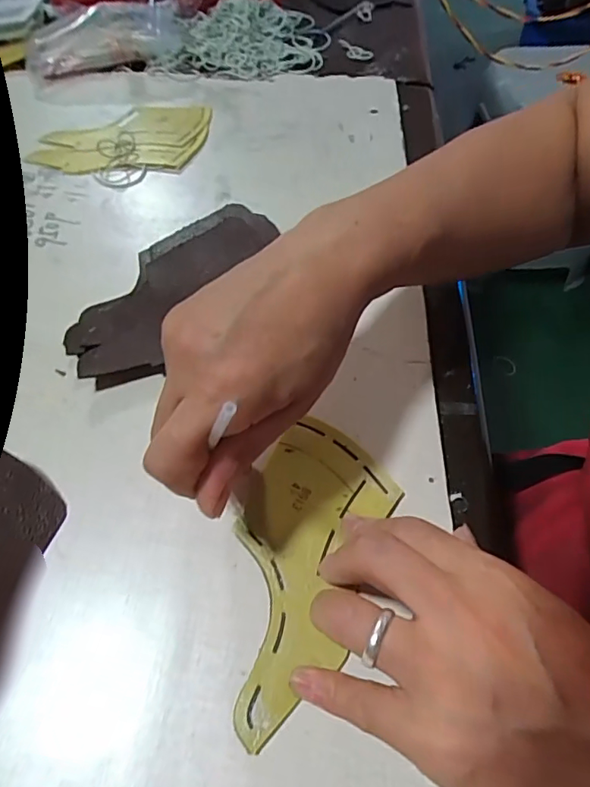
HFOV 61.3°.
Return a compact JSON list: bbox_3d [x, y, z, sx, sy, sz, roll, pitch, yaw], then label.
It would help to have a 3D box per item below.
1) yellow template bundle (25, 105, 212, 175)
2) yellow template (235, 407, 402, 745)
[{"bbox_3d":[-0.156,-0.237,0.451,0.146,0.010,0.110,2,57,2],"label":"yellow template bundle"},{"bbox_3d":[0.006,0.082,0.244,0.072,0.004,0.147,11,59,8],"label":"yellow template"}]

